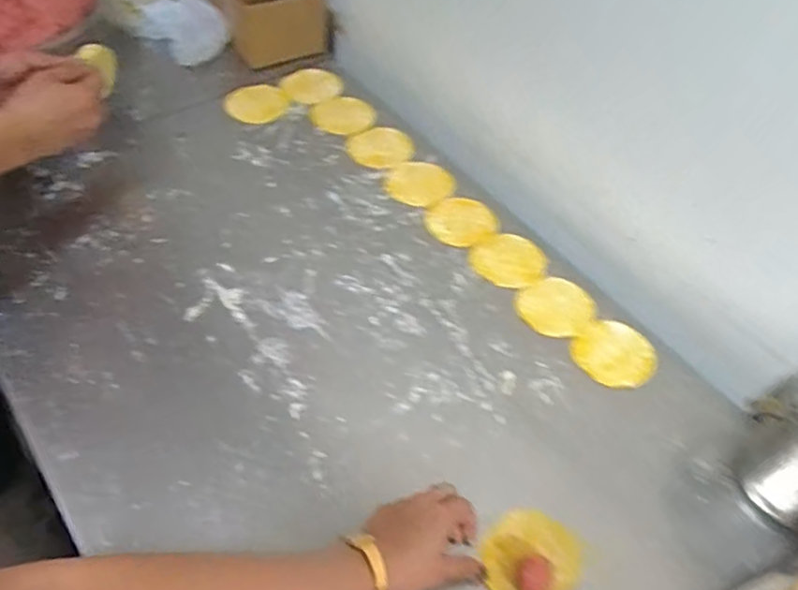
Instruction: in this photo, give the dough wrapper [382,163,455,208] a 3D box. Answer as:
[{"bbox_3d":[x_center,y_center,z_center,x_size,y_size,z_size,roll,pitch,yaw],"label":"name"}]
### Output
[{"bbox_3d":[0.028,-0.152,0.823,0.094,0.004,0.080,-6,55,-10],"label":"dough wrapper"}]

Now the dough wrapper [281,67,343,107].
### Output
[{"bbox_3d":[-0.134,-0.320,0.929,0.085,0.010,0.070,-32,71,-18],"label":"dough wrapper"}]

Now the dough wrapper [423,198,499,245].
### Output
[{"bbox_3d":[0.081,-0.095,0.785,0.091,0.007,0.073,4,54,-3],"label":"dough wrapper"}]

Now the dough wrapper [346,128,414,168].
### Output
[{"bbox_3d":[-0.027,-0.209,0.858,0.090,0.006,0.072,-17,63,-15],"label":"dough wrapper"}]

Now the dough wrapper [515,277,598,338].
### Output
[{"bbox_3d":[0.186,0.014,0.712,0.093,0.006,0.076,-20,59,-19],"label":"dough wrapper"}]

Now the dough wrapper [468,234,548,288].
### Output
[{"bbox_3d":[0.136,-0.043,0.752,0.091,0.005,0.084,3,54,-4],"label":"dough wrapper"}]

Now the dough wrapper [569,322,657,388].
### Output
[{"bbox_3d":[0.241,0.067,0.682,0.091,0.004,0.081,-18,62,-17],"label":"dough wrapper"}]

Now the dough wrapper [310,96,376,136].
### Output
[{"bbox_3d":[-0.082,-0.262,0.896,0.088,0.011,0.088,3,54,-4],"label":"dough wrapper"}]

